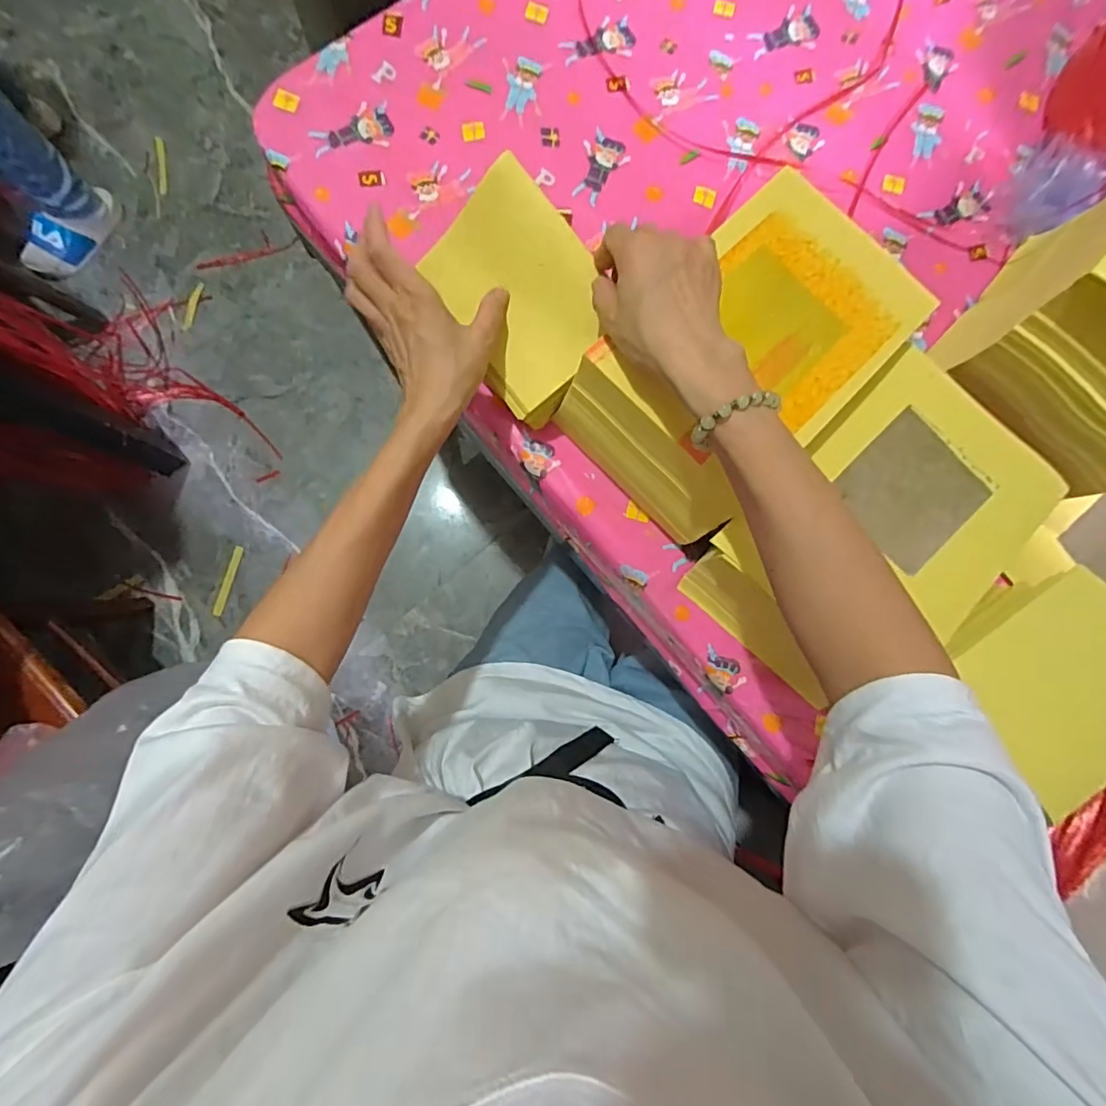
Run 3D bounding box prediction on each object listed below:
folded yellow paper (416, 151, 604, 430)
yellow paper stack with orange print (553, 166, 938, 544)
[{"bbox_3d":[-0.025,-0.203,0.434,0.116,0.040,0.162,-39,91,17],"label":"folded yellow paper"},{"bbox_3d":[0.145,-0.149,0.426,0.238,0.098,0.155,-44,88,-7],"label":"yellow paper stack with orange print"}]

